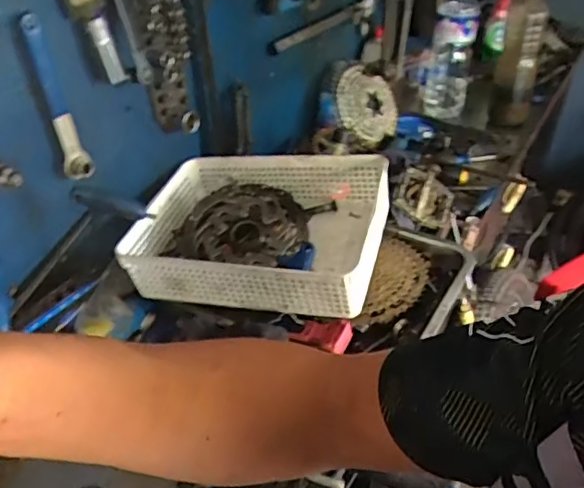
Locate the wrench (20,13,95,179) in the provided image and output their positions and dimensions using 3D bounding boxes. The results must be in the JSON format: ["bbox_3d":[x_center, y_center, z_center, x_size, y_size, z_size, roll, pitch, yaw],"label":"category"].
[{"bbox_3d":[-0.268,-0.164,0.648,0.031,0.189,0.023,-24,43,-25],"label":"wrench"}]

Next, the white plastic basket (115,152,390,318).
[{"bbox_3d":[-0.047,-0.026,0.778,0.334,0.102,0.245,9,40,14],"label":"white plastic basket"}]

